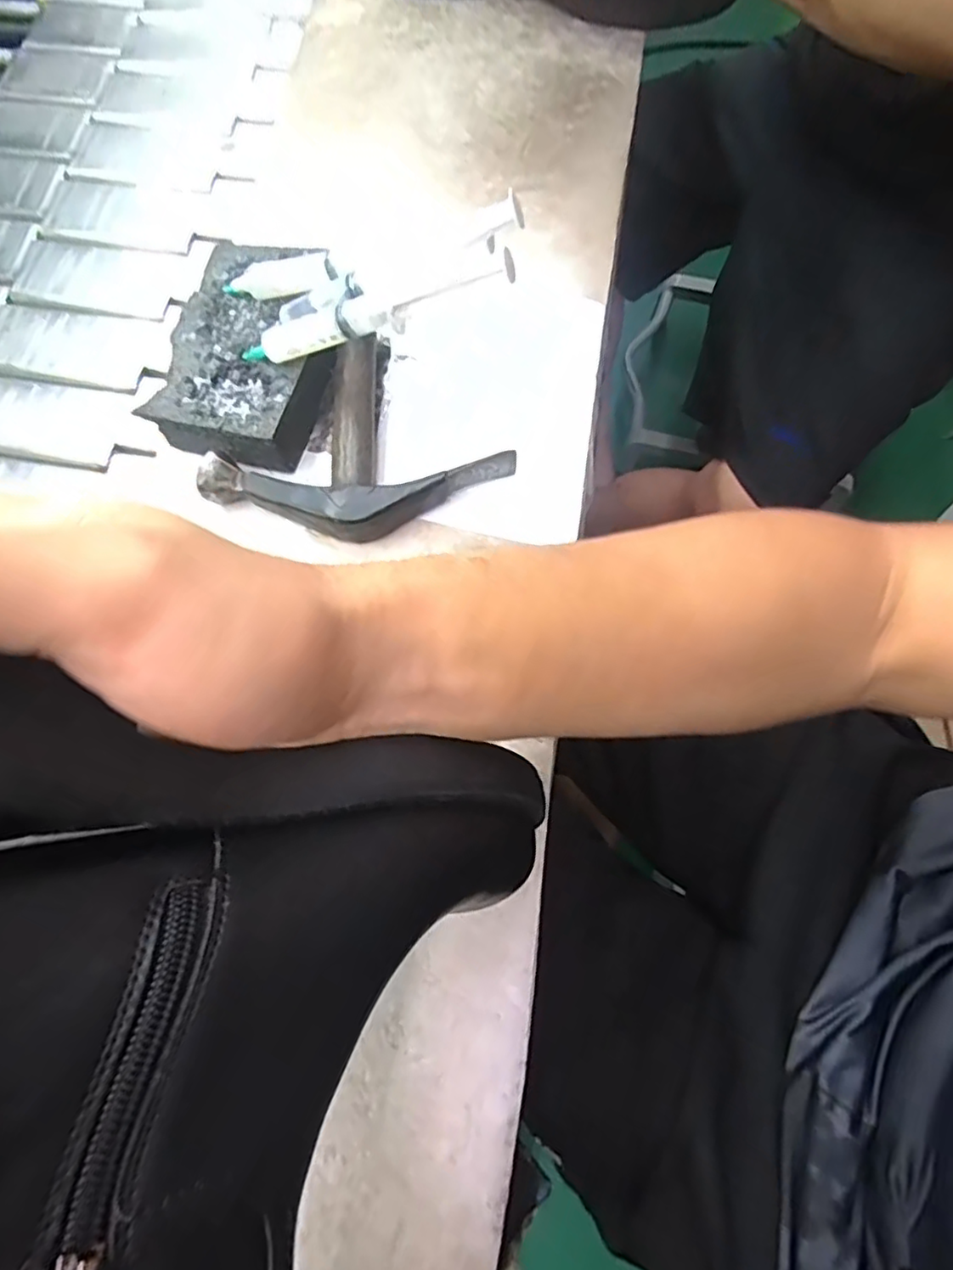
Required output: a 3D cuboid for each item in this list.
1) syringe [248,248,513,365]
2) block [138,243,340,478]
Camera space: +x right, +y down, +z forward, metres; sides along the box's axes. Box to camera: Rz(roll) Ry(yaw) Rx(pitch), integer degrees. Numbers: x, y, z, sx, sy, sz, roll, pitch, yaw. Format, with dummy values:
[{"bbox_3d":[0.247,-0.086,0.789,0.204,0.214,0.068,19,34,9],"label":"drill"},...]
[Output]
[{"bbox_3d":[-0.057,-0.163,0.313,0.154,0.011,0.022,-4,71,24],"label":"syringe"},{"bbox_3d":[-0.123,-0.162,0.360,0.095,0.031,0.133,16,74,6],"label":"block"}]

